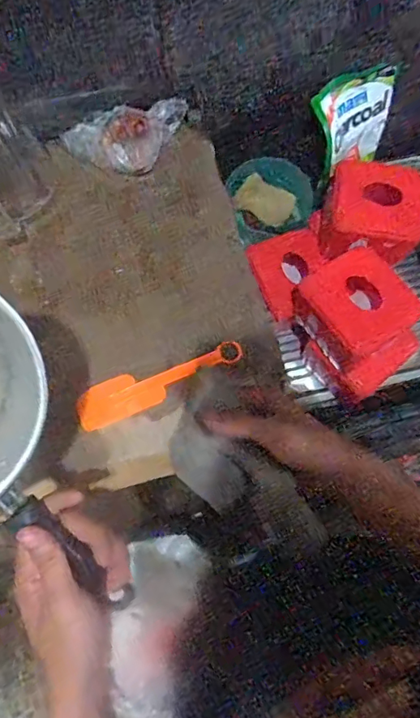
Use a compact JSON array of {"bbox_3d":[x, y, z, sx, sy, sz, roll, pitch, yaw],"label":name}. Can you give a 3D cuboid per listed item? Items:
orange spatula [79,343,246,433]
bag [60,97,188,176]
[{"bbox_3d":[-0.054,0.026,0.551,0.194,0.018,0.045,-21,75,-7],"label":"orange spatula"},{"bbox_3d":[-0.101,-0.293,0.651,0.163,0.063,0.073,-27,76,-9],"label":"bag"}]

